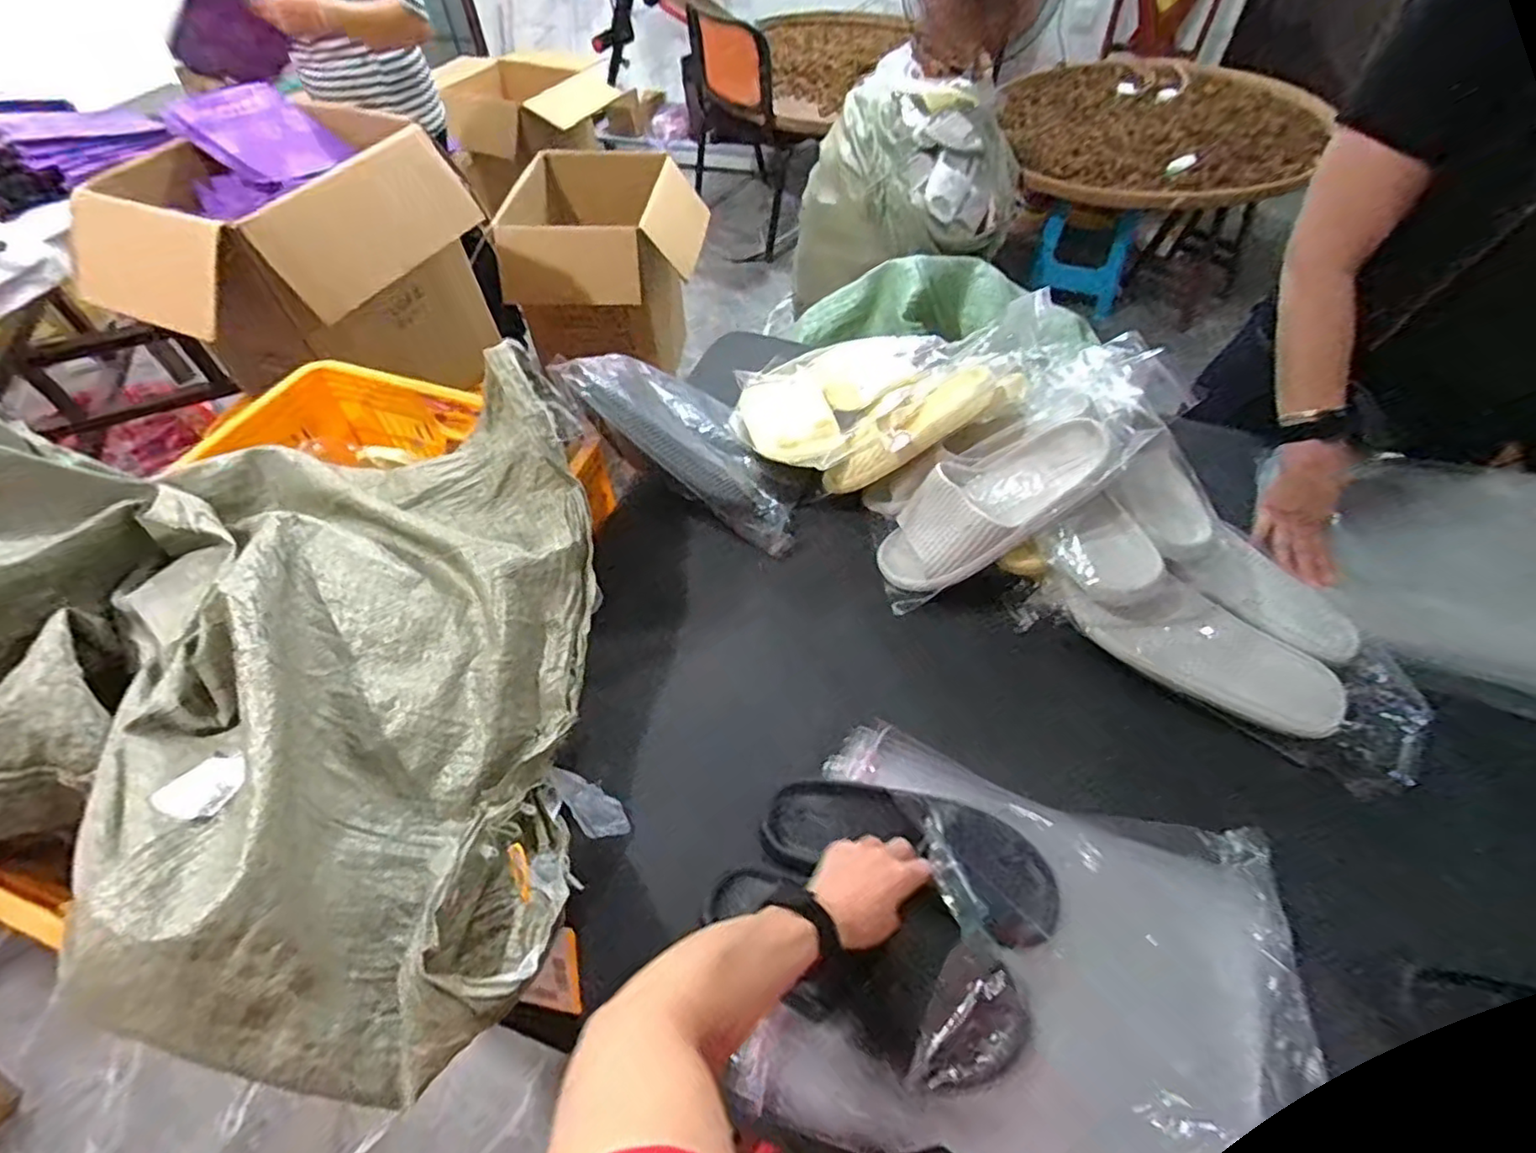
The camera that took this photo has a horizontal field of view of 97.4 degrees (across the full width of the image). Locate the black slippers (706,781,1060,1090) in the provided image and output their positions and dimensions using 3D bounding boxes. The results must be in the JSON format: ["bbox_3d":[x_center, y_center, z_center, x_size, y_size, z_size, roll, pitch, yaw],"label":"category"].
[{"bbox_3d":[0.099,0.266,0.570,0.256,0.073,0.208,22,56,18],"label":"black slippers"}]

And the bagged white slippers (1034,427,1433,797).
[{"bbox_3d":[0.499,0.028,0.708,0.376,0.114,0.240,35,61,26],"label":"bagged white slippers"}]

